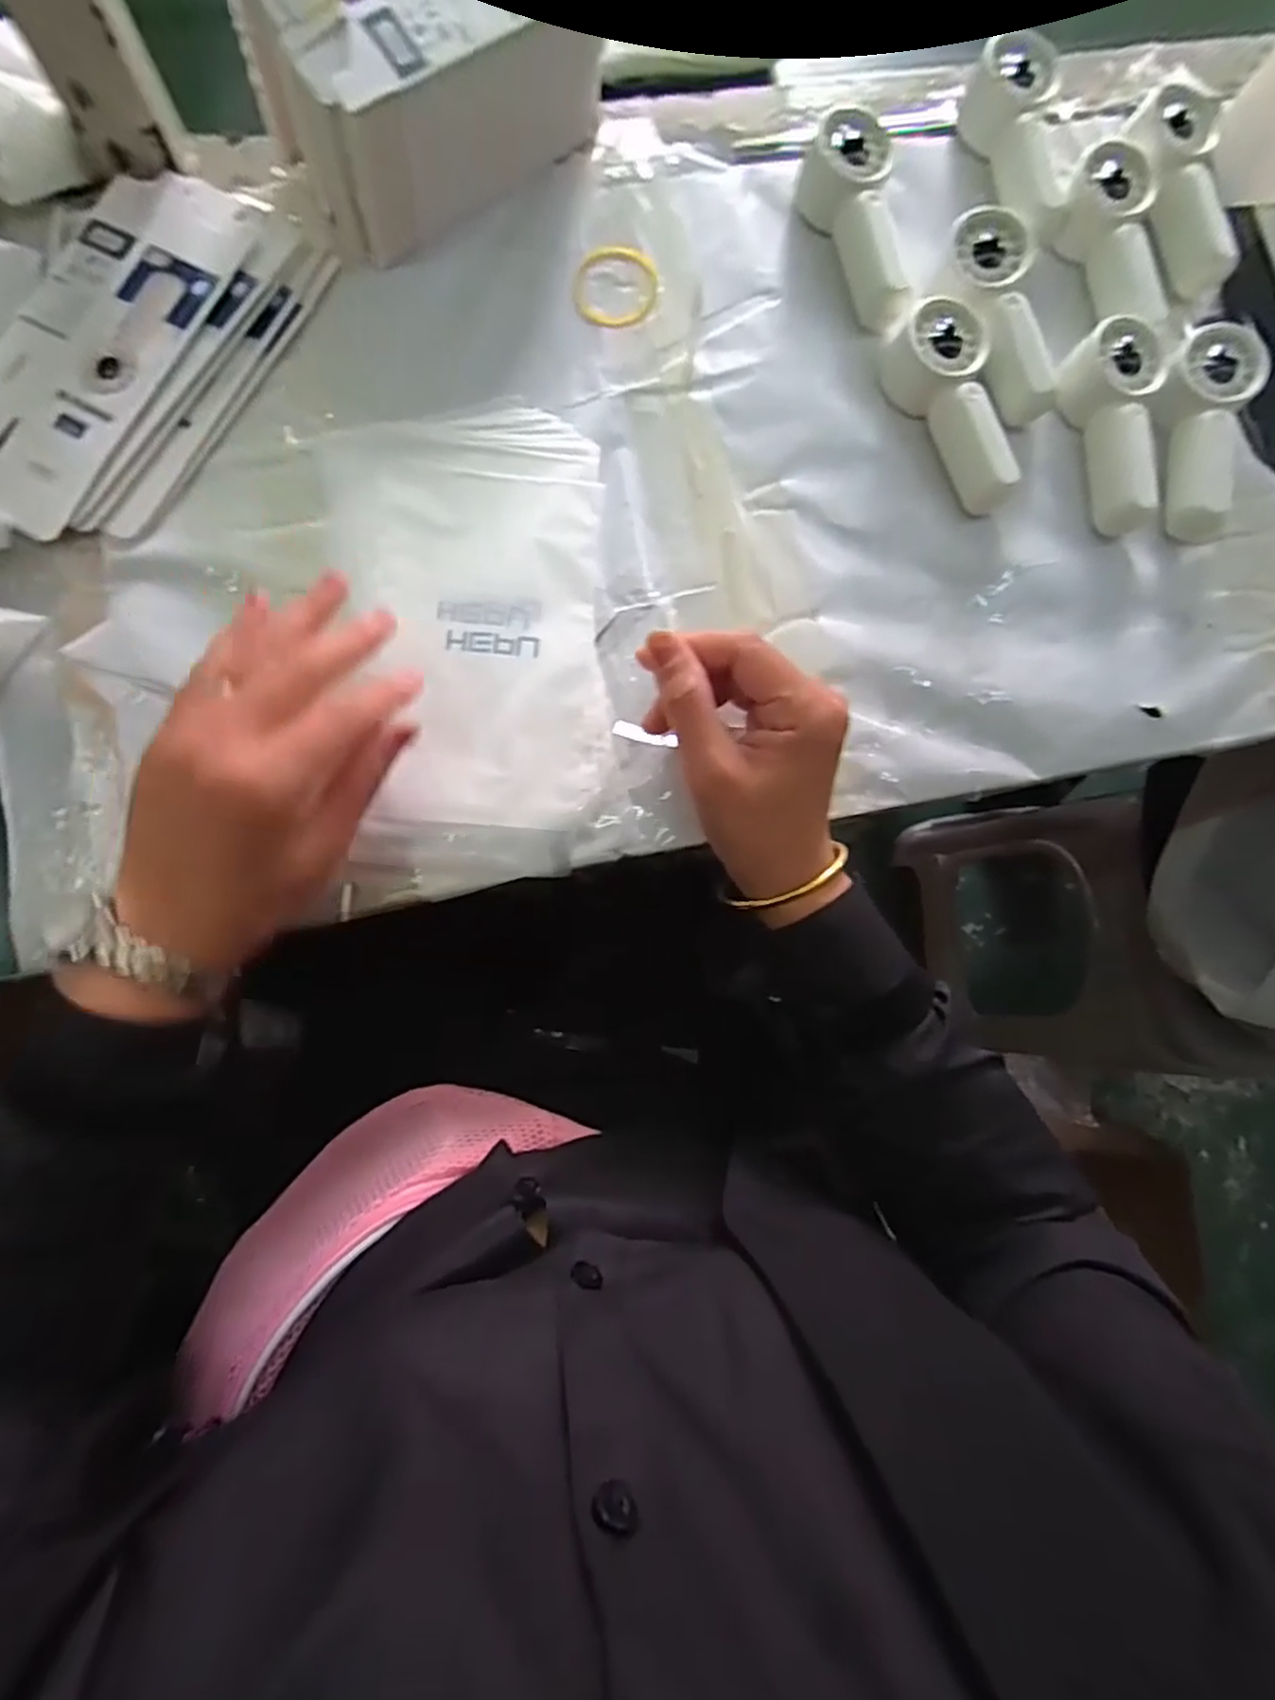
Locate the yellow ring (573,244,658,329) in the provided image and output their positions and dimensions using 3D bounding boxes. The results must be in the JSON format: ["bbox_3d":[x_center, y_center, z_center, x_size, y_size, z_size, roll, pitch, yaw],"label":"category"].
[{"bbox_3d":[-0.012,-0.319,0.419,0.046,0.004,0.054,22,82,-3],"label":"yellow ring"}]

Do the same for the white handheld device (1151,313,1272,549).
[{"bbox_3d":[0.312,-0.234,0.418,0.054,0.037,0.113,17,80,-2],"label":"white handheld device"}]

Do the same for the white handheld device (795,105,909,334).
[{"bbox_3d":[0.119,-0.349,0.417,0.044,0.030,0.112,-5,81,-5],"label":"white handheld device"}]

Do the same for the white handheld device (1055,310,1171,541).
[{"bbox_3d":[0.267,-0.234,0.415,0.051,0.034,0.108,-1,81,-4],"label":"white handheld device"}]

